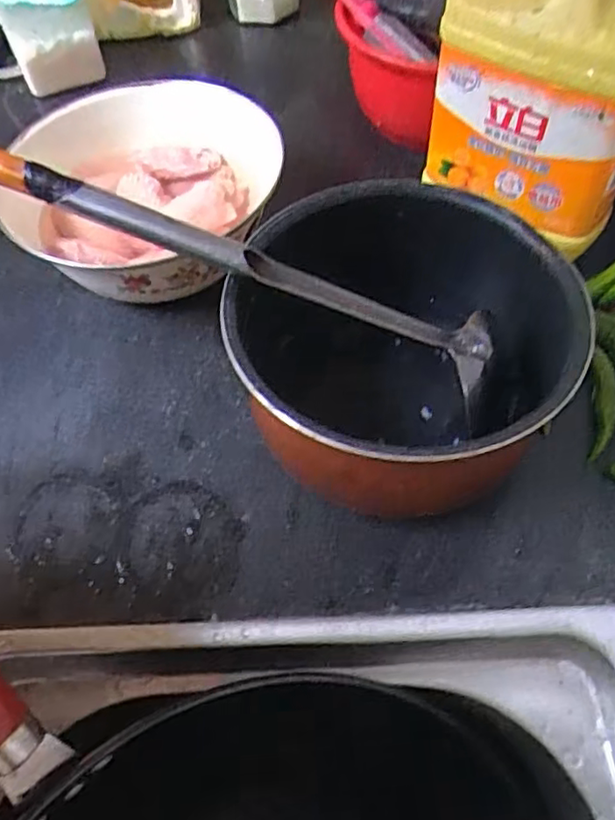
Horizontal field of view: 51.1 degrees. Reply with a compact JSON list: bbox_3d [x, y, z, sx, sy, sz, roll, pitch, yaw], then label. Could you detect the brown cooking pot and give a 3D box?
[{"bbox_3d":[0.054,-0.034,0.413,0.196,0.117,0.207,-2,56,3],"label":"brown cooking pot"}]

